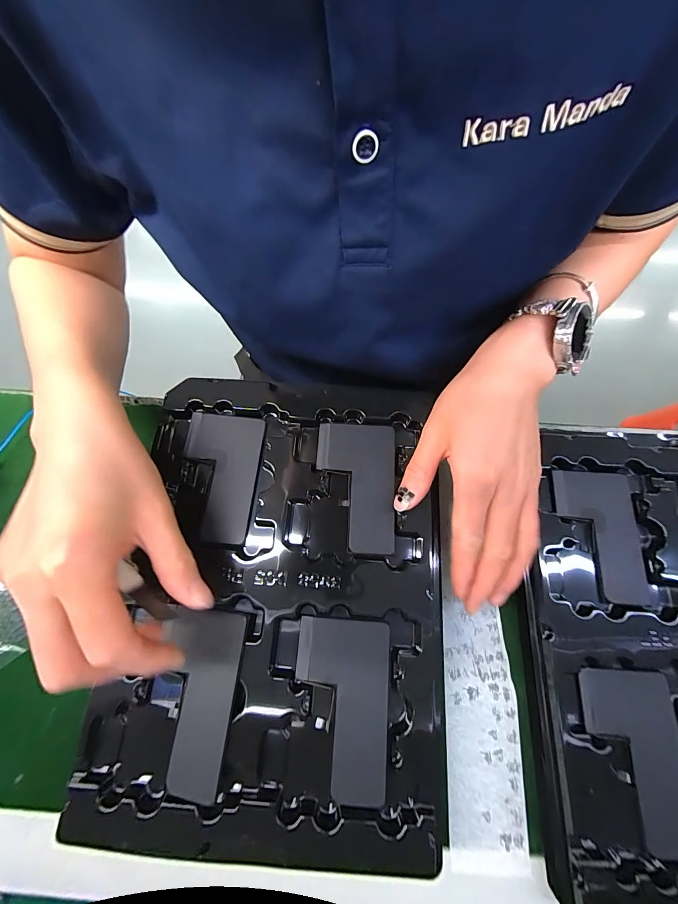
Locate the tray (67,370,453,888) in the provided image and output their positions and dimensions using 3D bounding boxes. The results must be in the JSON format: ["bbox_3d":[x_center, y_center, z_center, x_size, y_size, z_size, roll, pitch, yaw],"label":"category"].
[{"bbox_3d":[-0.038,0.085,0.238,0.205,0.021,0.282,3,70,3],"label":"tray"}]

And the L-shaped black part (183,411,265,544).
[{"bbox_3d":[-0.091,0.017,0.262,0.057,0.005,0.094,5,72,3],"label":"L-shaped black part"}]

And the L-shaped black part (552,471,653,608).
[{"bbox_3d":[0.194,0.061,0.264,0.060,0.008,0.094,4,70,3],"label":"L-shaped black part"}]

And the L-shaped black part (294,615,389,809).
[{"bbox_3d":[0.001,0.155,0.218,0.057,0.004,0.095,4,72,2],"label":"L-shaped black part"}]

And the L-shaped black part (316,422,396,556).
[{"bbox_3d":[0.012,0.025,0.261,0.057,0.006,0.095,2,72,2],"label":"L-shaped black part"}]

